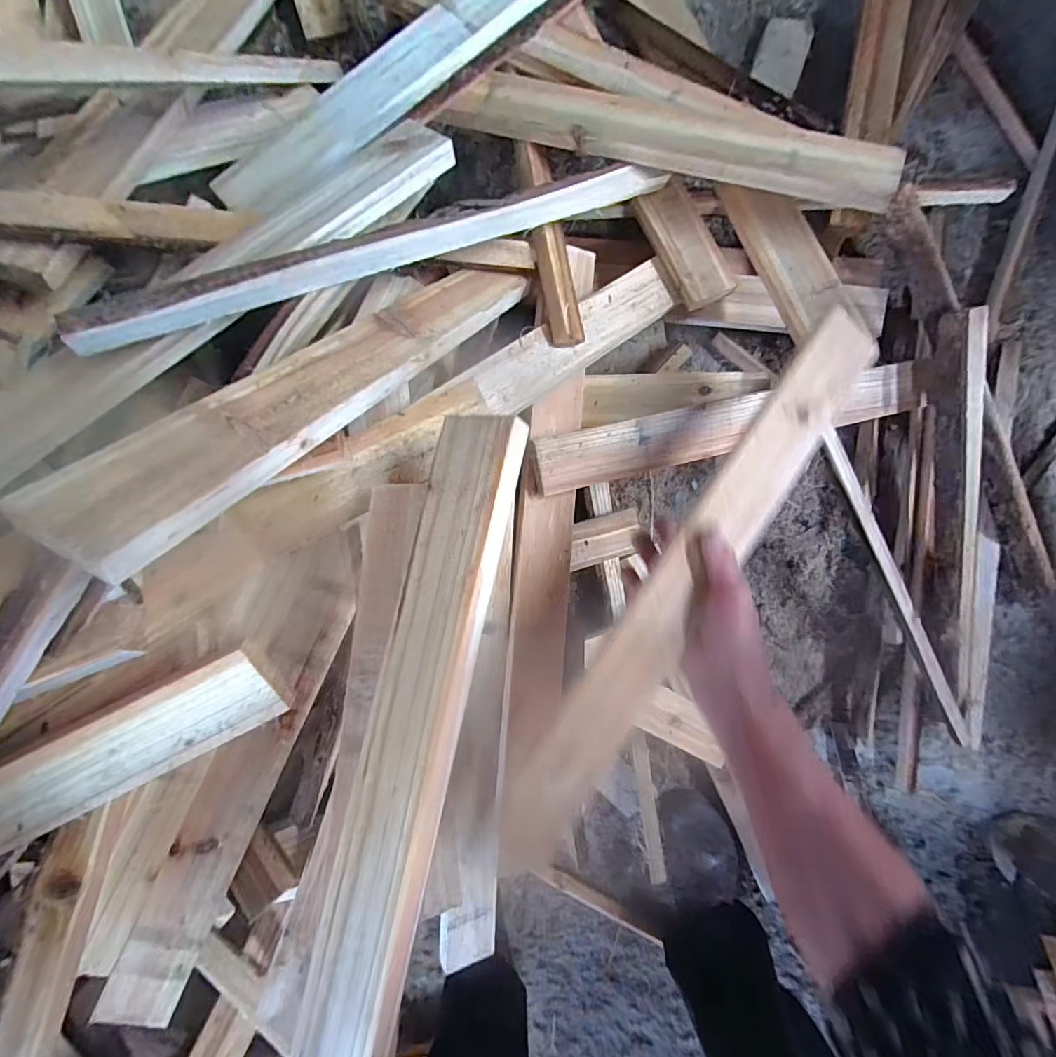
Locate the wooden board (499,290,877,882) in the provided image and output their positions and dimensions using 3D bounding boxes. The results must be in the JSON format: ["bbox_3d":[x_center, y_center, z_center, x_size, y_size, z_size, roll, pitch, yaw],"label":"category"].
[{"bbox_3d":[0.122,0.035,0.356,0.049,0.011,0.475,36,85,1],"label":"wooden board"}]

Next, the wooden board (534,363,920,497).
[{"bbox_3d":[0.205,-0.102,0.466,0.418,0.015,0.052,-14,95,-10],"label":"wooden board"}]

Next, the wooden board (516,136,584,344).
[{"bbox_3d":[0.019,-0.267,0.441,0.031,0.020,0.211,-11,80,6],"label":"wooden board"}]

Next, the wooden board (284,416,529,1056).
[{"bbox_3d":[-0.070,0.146,0.252,0.058,0.024,0.425,11,84,4],"label":"wooden board"}]

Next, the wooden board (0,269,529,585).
[{"bbox_3d":[-0.105,-0.109,0.307,0.053,0.374,0.016,32,137,1],"label":"wooden board"}]

